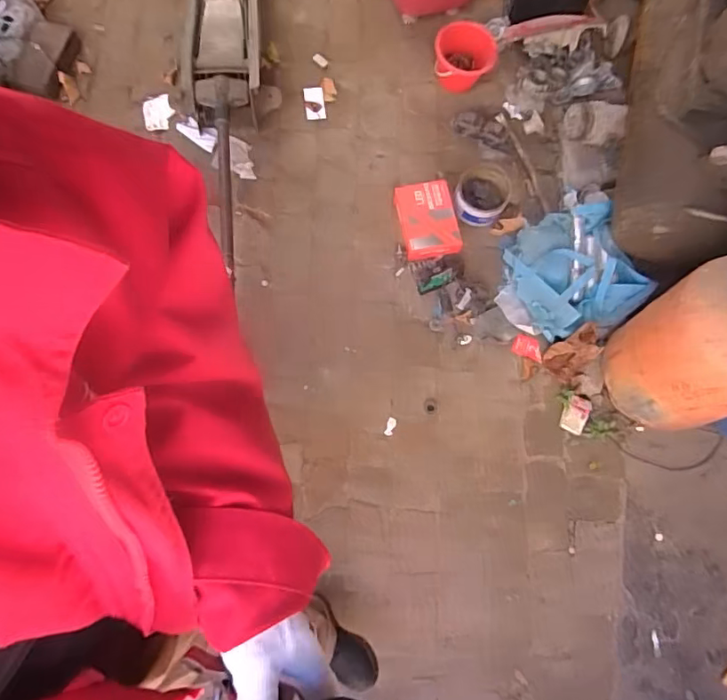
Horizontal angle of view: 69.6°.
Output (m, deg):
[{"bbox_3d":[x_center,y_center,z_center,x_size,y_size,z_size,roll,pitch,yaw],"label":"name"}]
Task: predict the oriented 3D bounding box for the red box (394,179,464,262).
[{"bbox_3d":[0.183,-0.374,1.488,0.155,0.058,0.228,-10,79,-2],"label":"red box"}]

